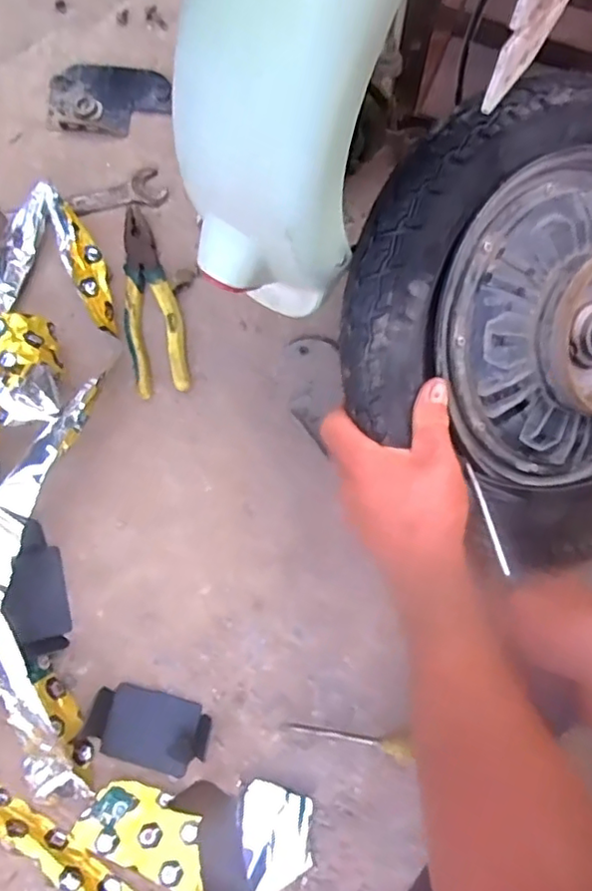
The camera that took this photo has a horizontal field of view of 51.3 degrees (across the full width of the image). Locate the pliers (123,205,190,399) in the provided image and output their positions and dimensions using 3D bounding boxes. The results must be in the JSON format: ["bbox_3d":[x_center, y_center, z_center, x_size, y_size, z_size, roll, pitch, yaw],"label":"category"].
[{"bbox_3d":[-0.147,-0.148,0.623,0.055,0.022,0.197,-10,78,-2],"label":"pliers"}]

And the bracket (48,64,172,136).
[{"bbox_3d":[-0.202,-0.378,0.668,0.128,0.018,0.091,0,78,0],"label":"bracket"}]

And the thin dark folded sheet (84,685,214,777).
[{"bbox_3d":[-0.130,0.248,0.541,0.105,0.012,0.061,15,78,4],"label":"thin dark folded sheet"}]

